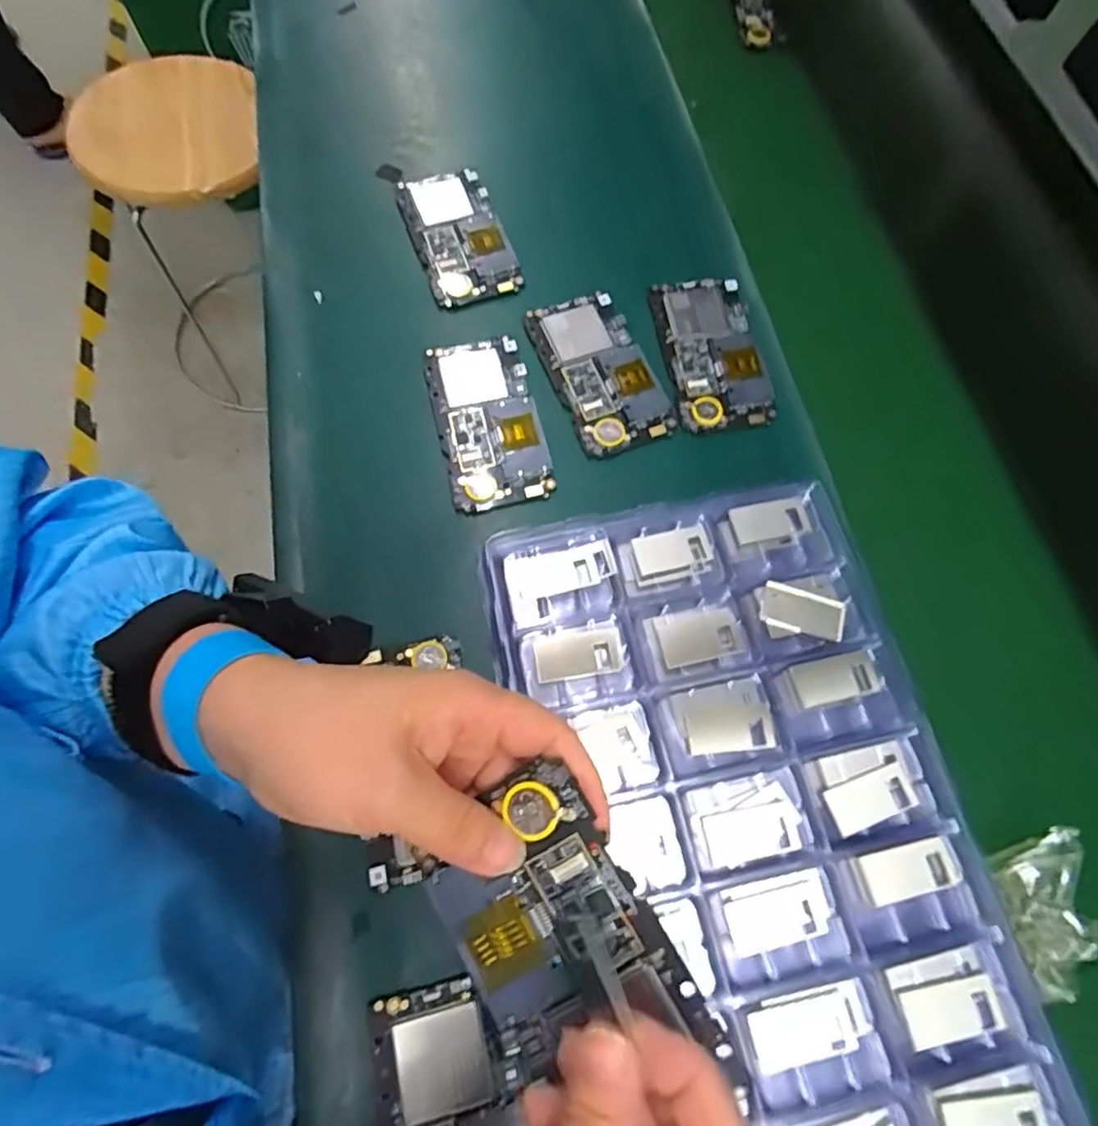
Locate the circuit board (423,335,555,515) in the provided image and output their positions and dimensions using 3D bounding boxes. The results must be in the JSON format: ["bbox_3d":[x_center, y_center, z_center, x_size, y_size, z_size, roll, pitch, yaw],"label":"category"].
[{"bbox_3d":[-0.041,-0.095,0.427,0.066,0.006,0.125,-12,70,-8],"label":"circuit board"}]

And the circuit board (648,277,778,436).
[{"bbox_3d":[0.114,-0.148,0.451,0.067,0.008,0.123,-7,70,-7],"label":"circuit board"}]

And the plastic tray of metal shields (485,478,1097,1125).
[{"bbox_3d":[0.105,0.145,0.307,0.198,0.024,0.385,-11,72,-5],"label":"plastic tray of metal shields"}]

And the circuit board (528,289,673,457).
[{"bbox_3d":[0.035,-0.132,0.443,0.066,0.007,0.124,-20,72,-11],"label":"circuit board"}]

